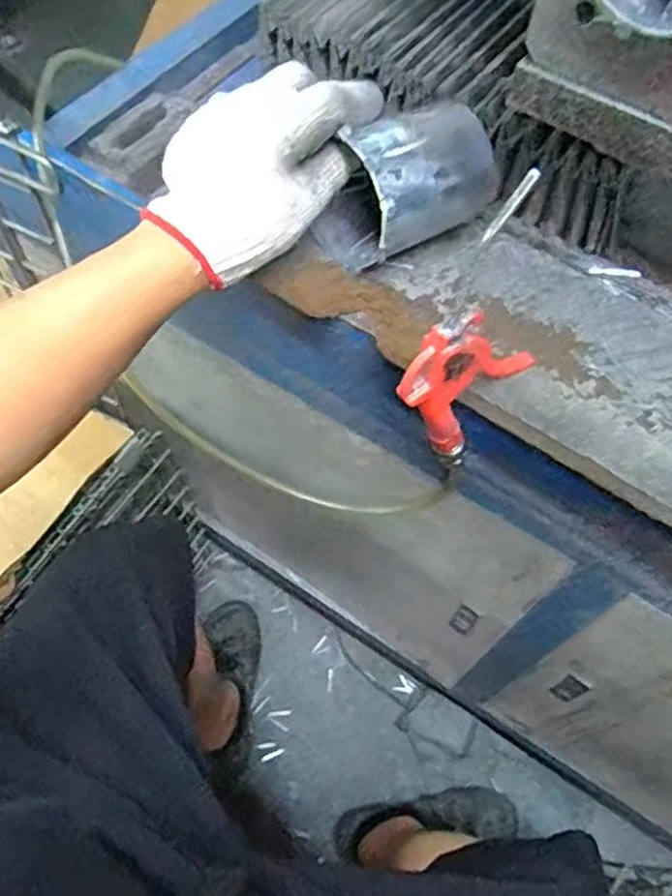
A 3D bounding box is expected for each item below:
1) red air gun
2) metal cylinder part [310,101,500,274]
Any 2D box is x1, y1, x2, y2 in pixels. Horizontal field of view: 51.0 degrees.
[{"bbox_3d":[0.087,-0.041,0.447,0.086,0.158,0.025,-31,65,6],"label":"red air gun"},{"bbox_3d":[0.051,-0.188,0.498,0.119,0.091,0.081,-27,66,-16],"label":"metal cylinder part"}]

